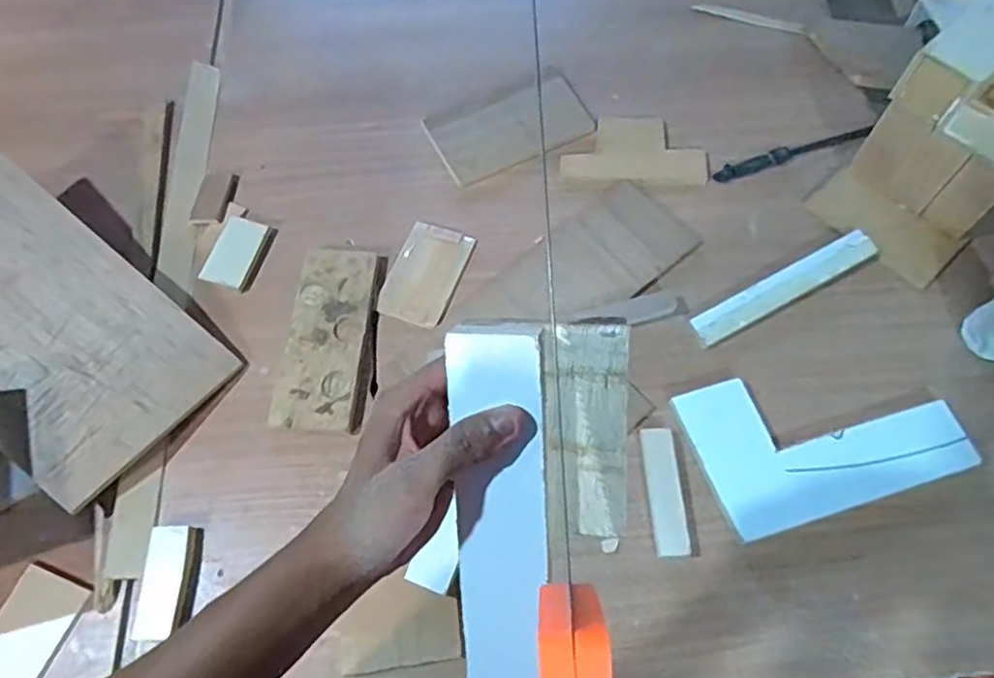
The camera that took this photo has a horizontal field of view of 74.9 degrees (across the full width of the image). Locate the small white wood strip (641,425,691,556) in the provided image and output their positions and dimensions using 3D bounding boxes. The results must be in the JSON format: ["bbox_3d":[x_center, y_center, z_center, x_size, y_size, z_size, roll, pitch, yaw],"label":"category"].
[{"bbox_3d":[0.185,0.166,0.714,0.034,0.010,0.137,-3,66,0],"label":"small white wood strip"}]

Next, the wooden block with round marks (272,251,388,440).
[{"bbox_3d":[-0.201,-0.005,0.798,0.107,0.019,0.235,5,66,3],"label":"wooden block with round marks"}]

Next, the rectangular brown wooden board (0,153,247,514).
[{"bbox_3d":[-0.536,-0.032,0.741,0.427,0.026,0.229,42,62,0],"label":"rectangular brown wooden board"}]

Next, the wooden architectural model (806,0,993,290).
[{"bbox_3d":[0.535,-0.232,0.750,0.198,0.252,0.180,-41,72,-16],"label":"wooden architectural model"}]

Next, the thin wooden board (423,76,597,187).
[{"bbox_3d":[0.022,-0.306,0.934,0.218,0.006,0.121,-22,67,-9],"label":"thin wooden board"}]

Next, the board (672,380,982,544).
[{"bbox_3d":[0.365,0.105,0.729,0.285,0.017,0.167,-16,67,-6],"label":"board"}]

